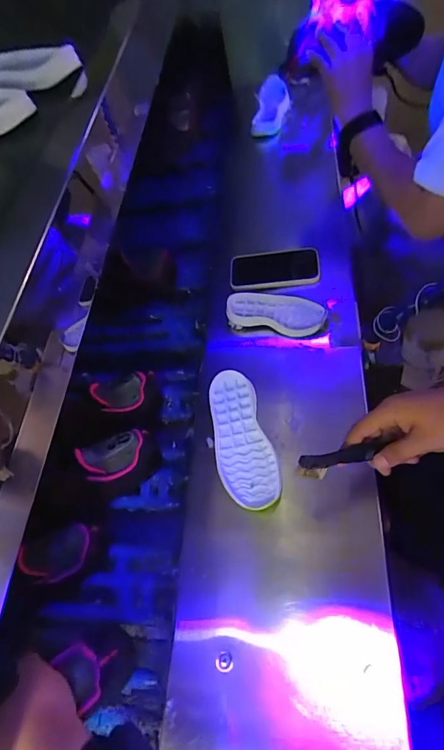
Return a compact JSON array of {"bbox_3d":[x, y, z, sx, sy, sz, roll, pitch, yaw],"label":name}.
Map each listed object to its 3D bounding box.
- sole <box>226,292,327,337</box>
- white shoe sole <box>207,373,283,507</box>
[{"bbox_3d":[0.087,-0.103,0.669,0.157,0.023,0.070,13,70,16],"label":"sole"},{"bbox_3d":[0.026,0.086,0.575,0.075,0.022,0.202,-11,57,-6],"label":"white shoe sole"}]

